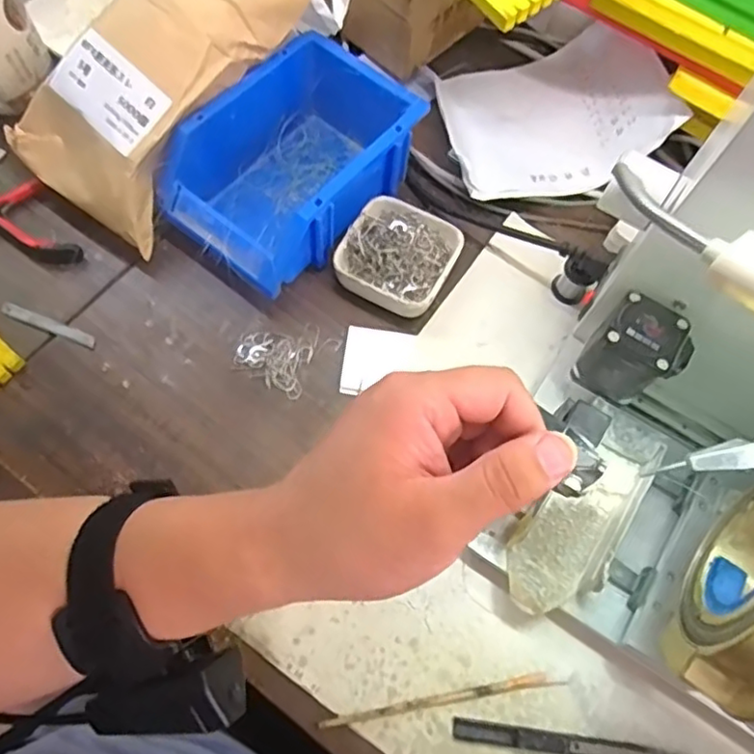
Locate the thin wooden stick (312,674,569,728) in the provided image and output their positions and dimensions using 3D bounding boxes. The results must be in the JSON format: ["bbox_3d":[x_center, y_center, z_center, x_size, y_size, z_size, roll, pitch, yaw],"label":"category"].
[{"bbox_3d":[0.041,0.195,0.380,0.149,0.004,0.009,-7,69,-5],"label":"thin wooden stick"}]

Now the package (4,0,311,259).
[{"bbox_3d":[-0.158,-0.218,0.453,0.121,0.058,0.227,43,96,14],"label":"package"}]

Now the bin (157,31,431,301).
[{"bbox_3d":[-0.066,-0.160,0.484,0.123,0.078,0.180,39,72,12],"label":"bin"}]

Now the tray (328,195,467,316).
[{"bbox_3d":[0.017,-0.092,0.483,0.080,0.030,0.087,27,69,8],"label":"tray"}]

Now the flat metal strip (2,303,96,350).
[{"bbox_3d":[-0.245,-0.038,0.468,0.080,0.007,0.010,21,69,6],"label":"flat metal strip"}]

